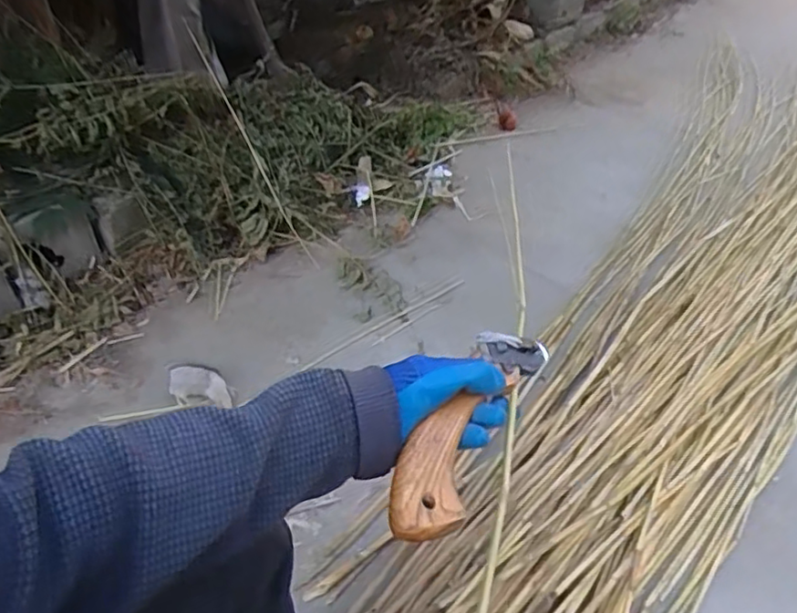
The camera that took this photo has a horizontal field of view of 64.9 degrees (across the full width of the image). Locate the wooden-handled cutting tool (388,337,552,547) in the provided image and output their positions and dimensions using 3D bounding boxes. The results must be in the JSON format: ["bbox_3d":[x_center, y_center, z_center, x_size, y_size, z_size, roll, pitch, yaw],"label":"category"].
[{"bbox_3d":[0.058,0.086,0.479,0.053,0.033,0.221,21,40,21],"label":"wooden-handled cutting tool"}]

